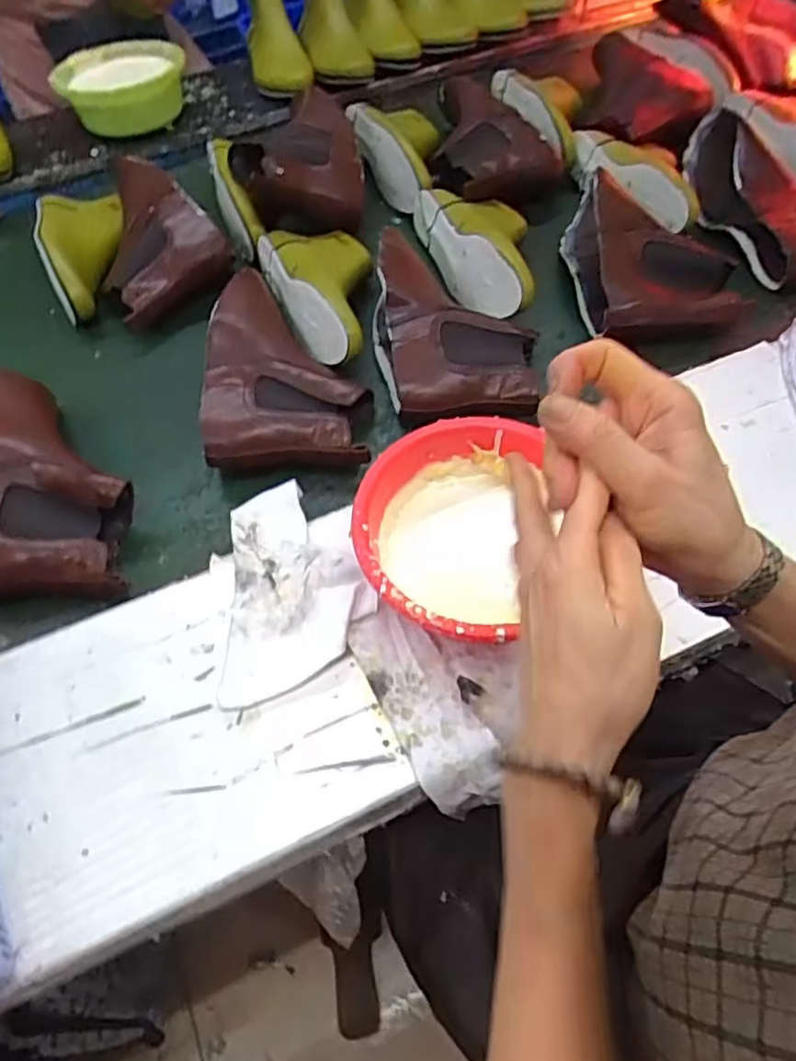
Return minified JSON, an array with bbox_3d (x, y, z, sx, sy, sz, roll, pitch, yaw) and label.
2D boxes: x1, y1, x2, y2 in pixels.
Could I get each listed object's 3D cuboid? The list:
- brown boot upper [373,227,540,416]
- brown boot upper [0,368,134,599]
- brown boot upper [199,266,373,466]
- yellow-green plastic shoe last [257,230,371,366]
[{"bbox_3d":[0.057,-0.222,0.719,0.164,0.072,0.220,-7,57,-1],"label":"brown boot upper"},{"bbox_3d":[-0.331,-0.059,0.640,0.161,0.069,0.248,-4,57,1],"label":"brown boot upper"},{"bbox_3d":[-0.111,-0.173,0.708,0.157,0.067,0.249,-2,57,2],"label":"brown boot upper"},{"bbox_3d":[-0.074,-0.283,0.762,0.117,0.057,0.234,-21,58,-10],"label":"yellow-green plastic shoe last"}]

